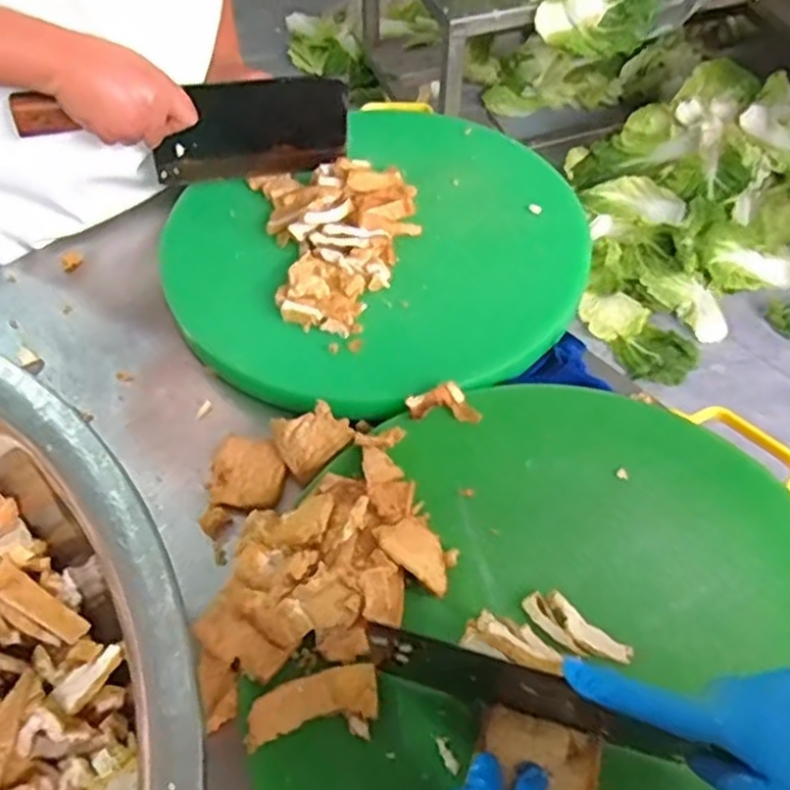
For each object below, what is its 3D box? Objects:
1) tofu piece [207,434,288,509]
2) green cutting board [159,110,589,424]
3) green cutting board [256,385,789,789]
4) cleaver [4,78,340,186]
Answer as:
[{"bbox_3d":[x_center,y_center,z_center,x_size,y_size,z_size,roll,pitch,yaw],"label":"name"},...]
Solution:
[{"bbox_3d":[-0.118,0.060,0.598,0.061,0.012,0.061,-1,54,2],"label":"tofu piece"},{"bbox_3d":[-0.014,-0.145,0.718,0.393,0.034,0.359,-30,58,-18],"label":"green cutting board"},{"bbox_3d":[0.122,0.158,0.490,0.356,0.020,0.387,4,54,5],"label":"green cutting board"},{"bbox_3d":[-0.186,-0.251,0.709,0.288,0.115,0.023,-15,55,-8],"label":"cleaver"}]

